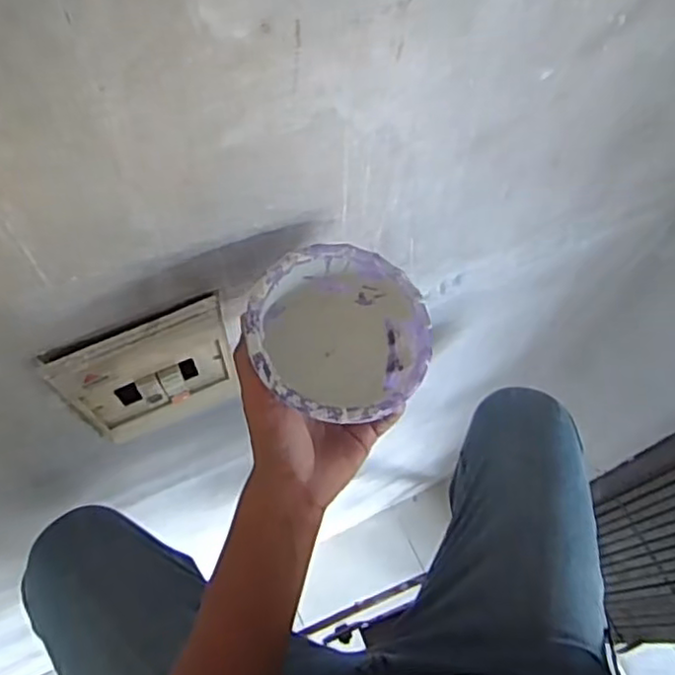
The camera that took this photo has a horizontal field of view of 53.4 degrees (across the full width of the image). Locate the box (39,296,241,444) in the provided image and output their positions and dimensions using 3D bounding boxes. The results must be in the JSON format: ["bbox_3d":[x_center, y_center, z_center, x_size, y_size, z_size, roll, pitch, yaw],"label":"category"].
[{"bbox_3d":[-0.157,0.040,0.592,0.139,0.189,0.024,-24,69,-12],"label":"box"}]

